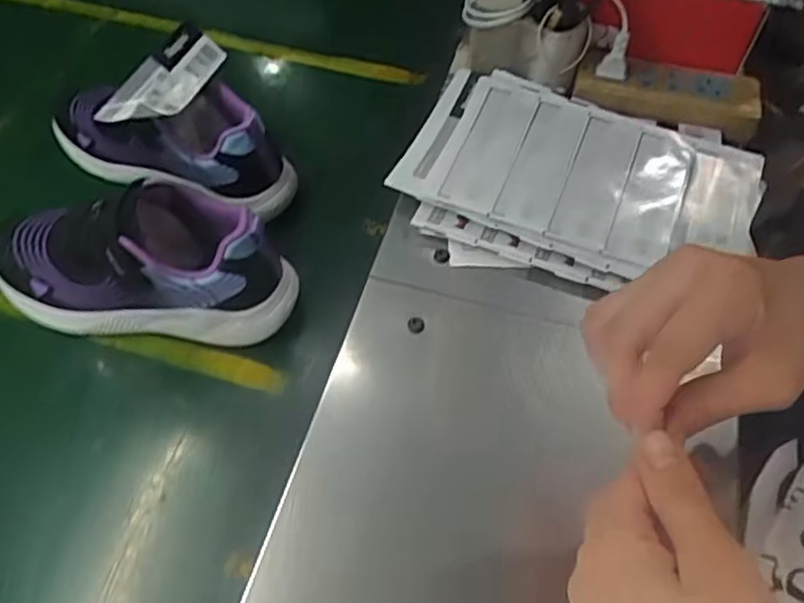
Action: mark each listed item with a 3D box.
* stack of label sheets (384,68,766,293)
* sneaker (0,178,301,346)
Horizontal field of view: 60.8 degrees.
[{"bbox_3d":[0.141,-0.097,0.546,0.267,0.033,0.174,14,57,8],"label":"stack of label sheets"},{"bbox_3d":[-0.193,-0.031,0.492,0.228,0.098,0.084,8,56,4],"label":"sneaker"}]

